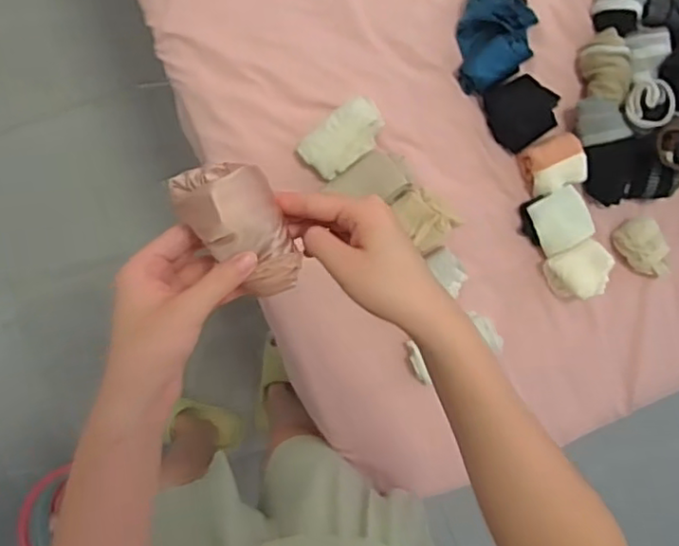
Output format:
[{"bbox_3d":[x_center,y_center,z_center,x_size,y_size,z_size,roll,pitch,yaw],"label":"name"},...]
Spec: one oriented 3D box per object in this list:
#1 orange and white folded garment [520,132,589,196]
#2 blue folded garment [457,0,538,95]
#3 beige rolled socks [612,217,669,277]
[{"bbox_3d":[0.264,-0.135,0.769,0.070,0.041,0.066,-18,95,-6],"label":"orange and white folded garment"},{"bbox_3d":[0.192,-0.287,0.752,0.094,0.037,0.130,-2,93,-7],"label":"blue folded garment"},{"bbox_3d":[0.388,-0.028,0.791,0.049,0.031,0.079,-33,97,-4],"label":"beige rolled socks"}]

